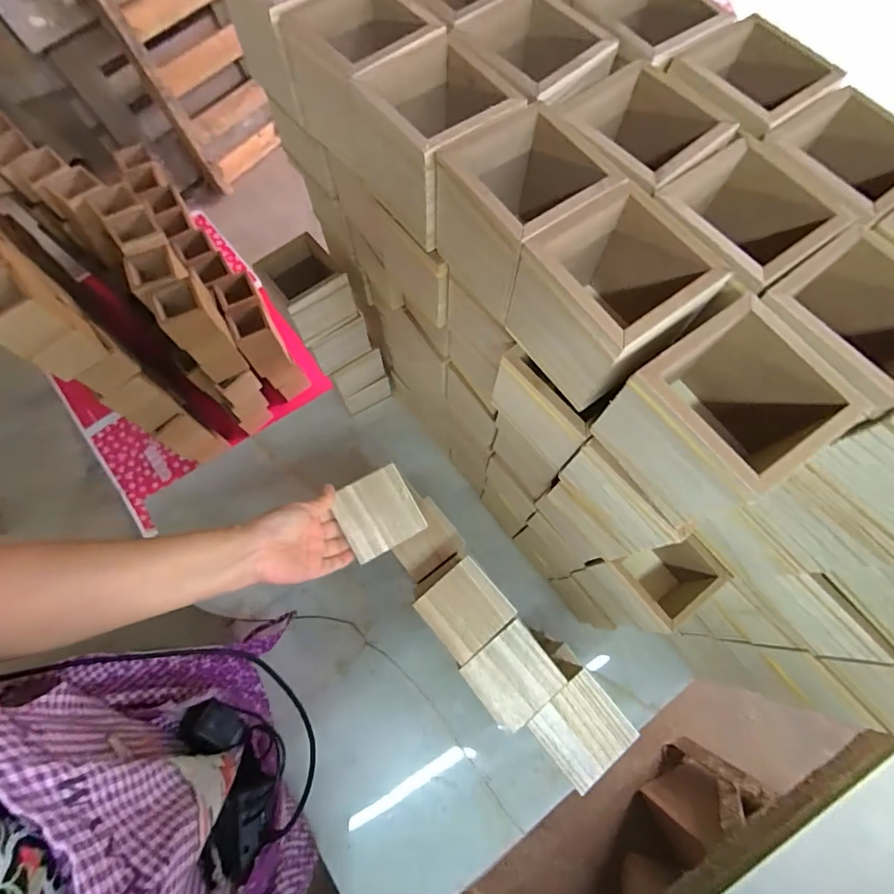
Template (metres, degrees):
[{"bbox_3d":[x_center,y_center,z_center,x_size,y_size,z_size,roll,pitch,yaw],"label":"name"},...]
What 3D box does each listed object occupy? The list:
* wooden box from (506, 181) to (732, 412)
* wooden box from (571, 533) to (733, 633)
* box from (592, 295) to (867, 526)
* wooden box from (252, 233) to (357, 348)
[{"bbox_3d":[0.107,-0.096,0.315,0.089,0.087,0.098,-35,75,-12],"label":"wooden box"},{"bbox_3d":[0.231,0.157,0.557,0.093,0.183,0.090,-33,75,-11],"label":"wooden box"},{"bbox_3d":[0.163,-0.017,0.287,0.090,0.085,0.092,-35,75,-12],"label":"box"},{"bbox_3d":[-0.194,-0.219,0.644,0.096,0.090,0.094,-36,75,-12],"label":"wooden box"}]

